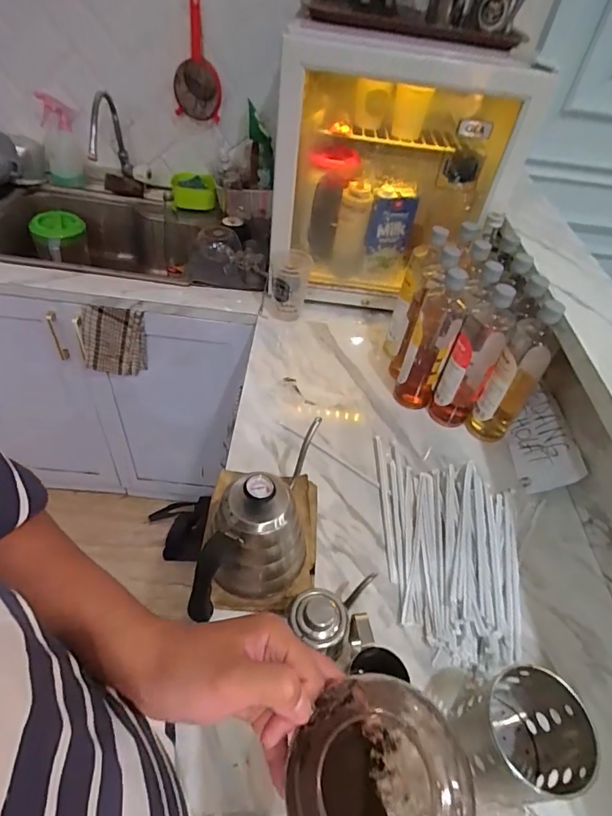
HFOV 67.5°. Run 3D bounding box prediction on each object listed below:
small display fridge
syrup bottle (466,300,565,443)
[{"bbox_3d":[0.183,-0.493,0.981,0.440,0.448,0.388,14,46,7],"label":"small display fridge"},{"bbox_3d":[0.343,-0.048,0.757,0.069,0.267,0.064,29,50,20],"label":"syrup bottle"}]

